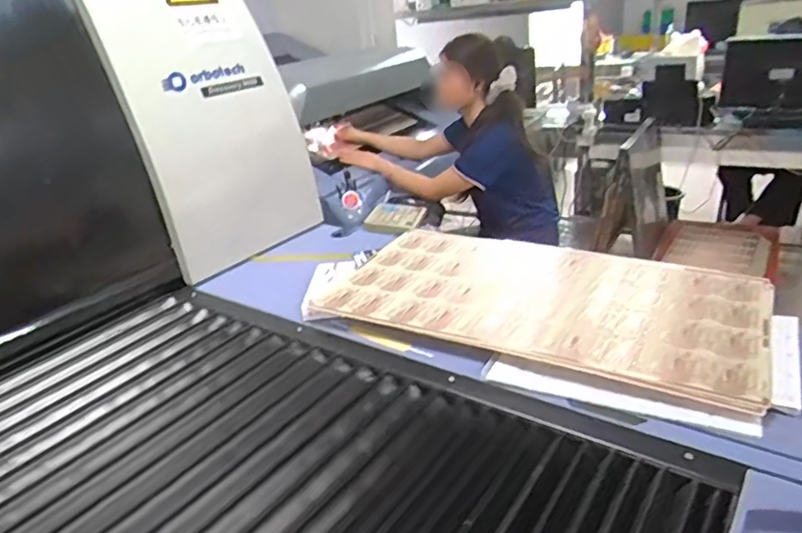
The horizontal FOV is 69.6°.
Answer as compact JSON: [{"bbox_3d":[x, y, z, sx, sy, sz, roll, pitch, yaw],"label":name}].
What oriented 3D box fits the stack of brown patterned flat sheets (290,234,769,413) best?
[{"bbox_3d":[0.203,0.045,0.876,0.614,0.031,0.322,11,30,29],"label":"stack of brown patterned flat sheets"}]

